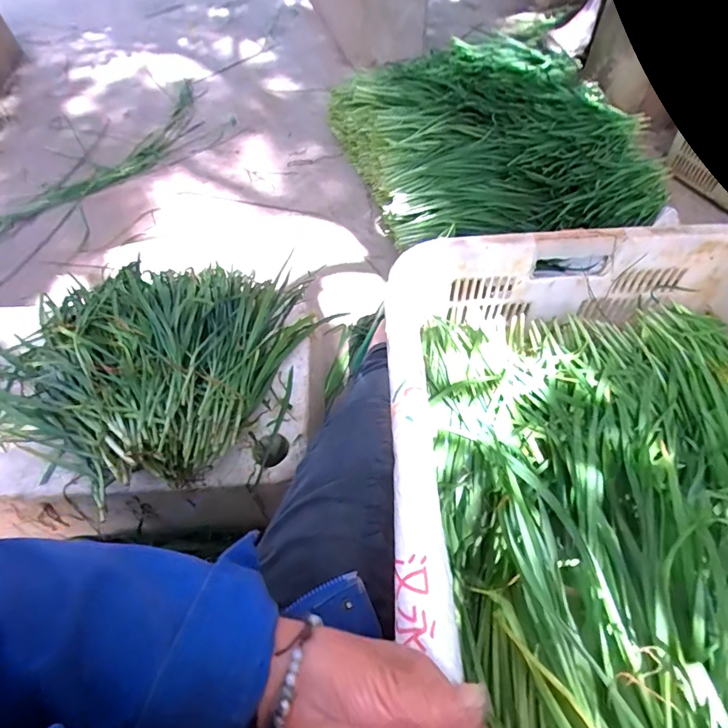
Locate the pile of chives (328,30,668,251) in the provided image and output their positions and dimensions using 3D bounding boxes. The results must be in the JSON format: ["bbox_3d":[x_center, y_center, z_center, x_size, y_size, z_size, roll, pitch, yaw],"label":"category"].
[{"bbox_3d":[0.333,-0.568,1.125,0.711,0.170,0.671,-13,57,-7],"label":"pile of chives"}]

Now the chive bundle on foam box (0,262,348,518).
[{"bbox_3d":[-0.338,-0.019,0.666,0.424,0.099,0.421,20,59,15],"label":"chive bundle on foam box"}]

